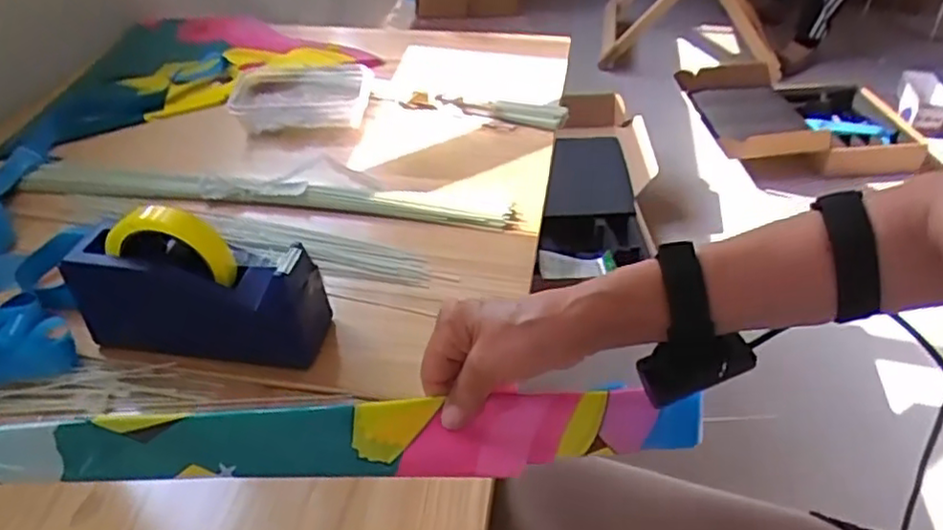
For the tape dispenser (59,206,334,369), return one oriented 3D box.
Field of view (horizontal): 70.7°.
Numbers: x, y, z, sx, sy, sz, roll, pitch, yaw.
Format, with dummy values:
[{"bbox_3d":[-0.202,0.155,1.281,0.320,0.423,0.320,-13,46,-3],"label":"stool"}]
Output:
[{"bbox_3d":[-0.232,0.015,0.567,0.204,0.130,0.064,4,40,7],"label":"tape dispenser"}]

